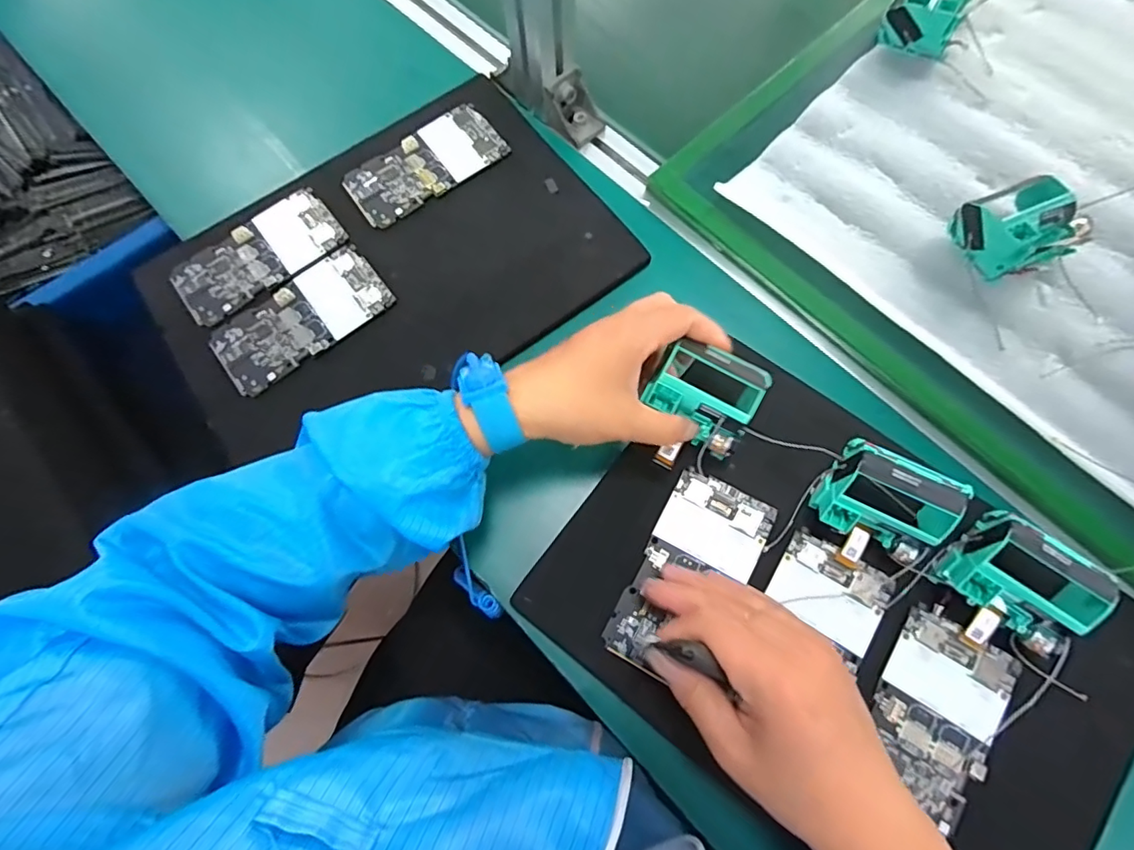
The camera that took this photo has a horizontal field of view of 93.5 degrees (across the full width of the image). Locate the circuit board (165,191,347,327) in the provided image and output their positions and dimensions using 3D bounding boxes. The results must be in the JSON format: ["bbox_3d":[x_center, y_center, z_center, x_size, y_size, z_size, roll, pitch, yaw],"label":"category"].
[{"bbox_3d":[-0.247,-0.136,0.427,0.131,0.006,0.070,-36,76,-11],"label":"circuit board"}]

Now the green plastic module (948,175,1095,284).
[{"bbox_3d":[0.323,-0.141,0.382,0.070,0.038,0.063,-27,74,-9],"label":"green plastic module"}]

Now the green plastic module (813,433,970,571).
[{"bbox_3d":[0.191,0.054,0.324,0.067,0.051,0.058,28,74,9],"label":"green plastic module"}]

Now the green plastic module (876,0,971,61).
[{"bbox_3d":[0.306,-0.350,0.450,0.060,0.038,0.069,31,75,10],"label":"green plastic module"}]

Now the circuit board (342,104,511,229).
[{"bbox_3d":[-0.119,-0.220,0.450,0.131,0.005,0.066,-35,77,-8],"label":"circuit board"}]

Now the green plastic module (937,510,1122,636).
[{"bbox_3d":[0.266,0.091,0.311,0.063,0.046,0.048,36,75,11],"label":"green plastic module"}]

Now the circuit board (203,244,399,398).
[{"bbox_3d":[-0.204,-0.083,0.411,0.131,0.008,0.068,-37,76,-11],"label":"circuit board"}]

